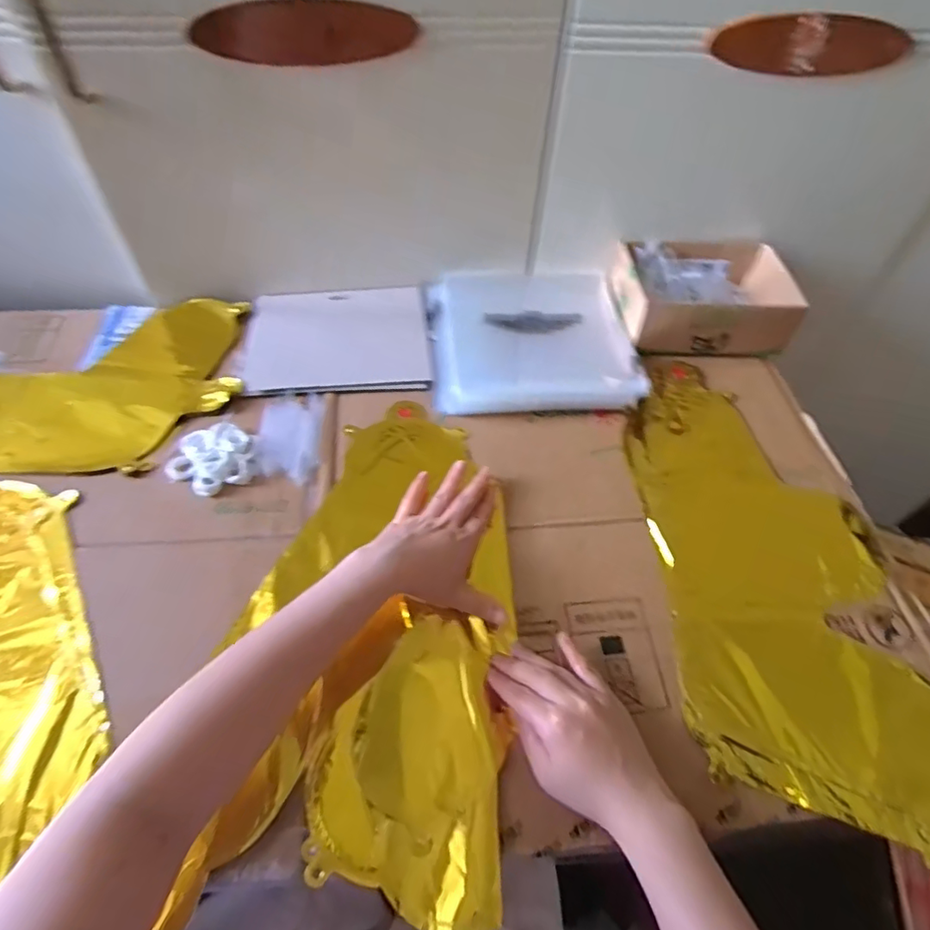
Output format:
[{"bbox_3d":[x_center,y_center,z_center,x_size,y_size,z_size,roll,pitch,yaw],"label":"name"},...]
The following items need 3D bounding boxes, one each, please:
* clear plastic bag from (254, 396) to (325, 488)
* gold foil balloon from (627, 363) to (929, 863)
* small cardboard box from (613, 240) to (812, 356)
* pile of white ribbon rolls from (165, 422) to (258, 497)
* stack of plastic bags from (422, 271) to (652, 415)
[{"bbox_3d":[-0.173,-0.031,0.582,0.058,0.007,0.109,-2,54,-4],"label":"clear plastic bag"},{"bbox_3d":[0.264,0.082,0.514,0.204,0.028,0.430,-3,53,-6],"label":"gold foil balloon"},{"bbox_3d":[0.275,-0.197,0.679,0.188,0.065,0.135,-1,54,-3],"label":"small cardboard box"},{"bbox_3d":[-0.235,-0.008,0.547,0.078,0.012,0.074,23,56,14],"label":"pile of white ribbon rolls"},{"bbox_3d":[0.073,-0.152,0.665,0.223,0.025,0.216,-2,54,-5],"label":"stack of plastic bags"}]

